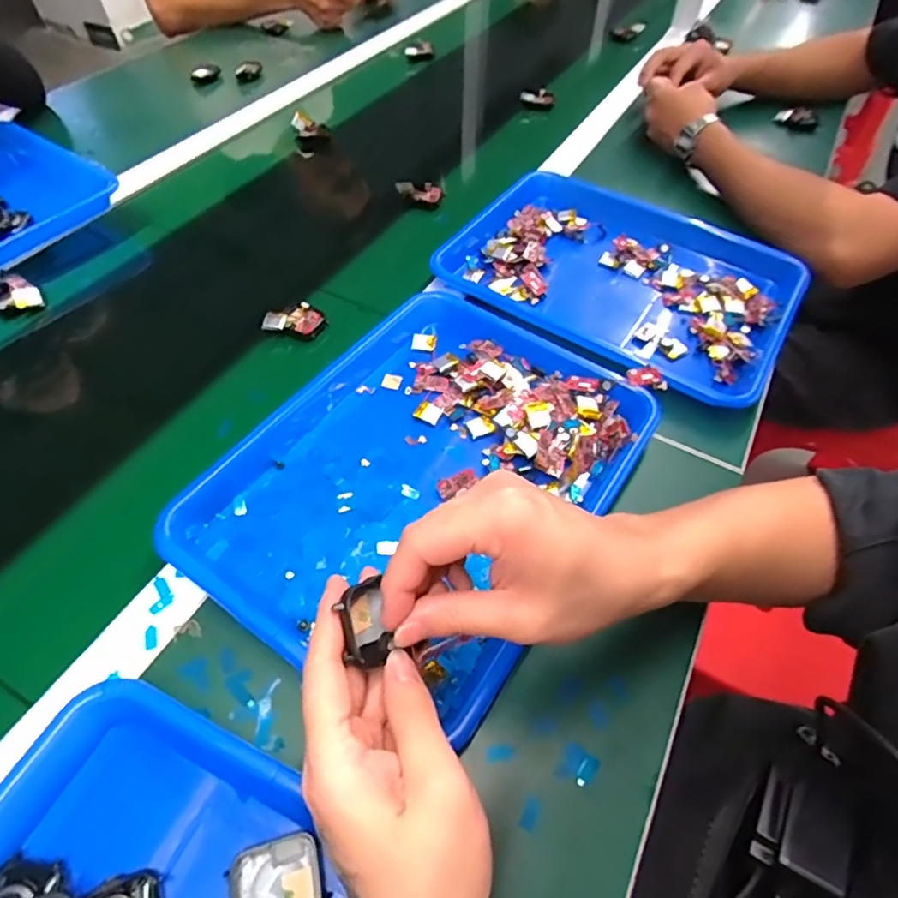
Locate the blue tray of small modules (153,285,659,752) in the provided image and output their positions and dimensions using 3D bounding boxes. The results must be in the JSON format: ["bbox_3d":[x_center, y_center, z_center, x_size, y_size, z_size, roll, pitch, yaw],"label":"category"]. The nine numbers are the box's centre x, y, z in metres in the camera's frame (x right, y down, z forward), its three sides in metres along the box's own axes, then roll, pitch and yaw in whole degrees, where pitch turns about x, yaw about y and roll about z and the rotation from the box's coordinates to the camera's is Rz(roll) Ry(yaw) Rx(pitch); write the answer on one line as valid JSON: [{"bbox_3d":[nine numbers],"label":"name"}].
[{"bbox_3d":[-0.016,0.014,0.423,0.253,0.035,0.327,30,59,18],"label":"blue tray of small modules"}]

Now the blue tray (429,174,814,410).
[{"bbox_3d":[0.176,-0.181,0.589,0.352,0.039,0.258,29,58,17],"label":"blue tray"}]

